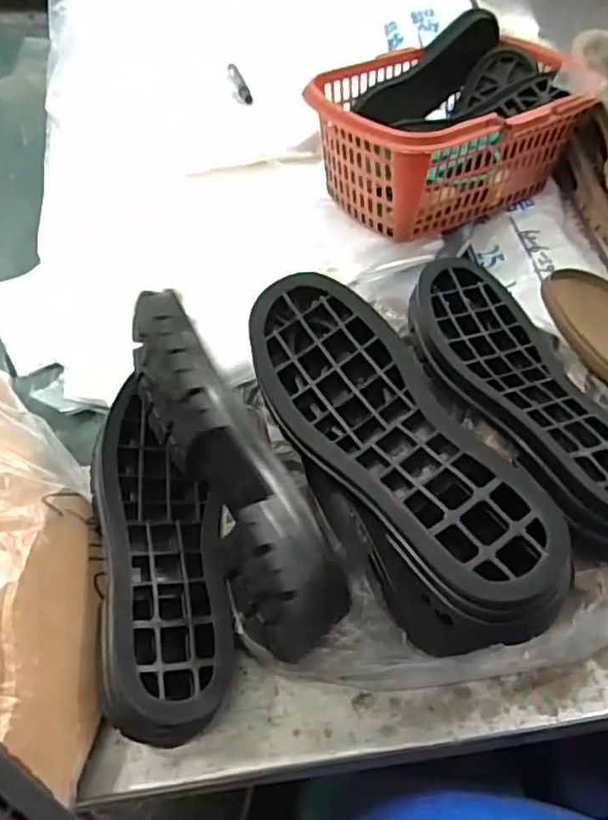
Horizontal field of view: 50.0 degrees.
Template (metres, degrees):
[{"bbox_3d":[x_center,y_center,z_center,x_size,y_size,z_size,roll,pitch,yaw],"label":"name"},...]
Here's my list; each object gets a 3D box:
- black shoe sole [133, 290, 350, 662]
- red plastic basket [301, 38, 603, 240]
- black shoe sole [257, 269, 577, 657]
[{"bbox_3d":[-0.046,0.039,0.408,0.059,0.083,0.221,-26,80,-16],"label":"black shoe sole"},{"bbox_3d":[0.132,-0.276,0.623,0.234,0.098,0.170,-22,63,-14],"label":"red plastic basket"},{"bbox_3d":[0.048,0.017,0.385,0.091,0.039,0.251,-24,64,-15],"label":"black shoe sole"}]

